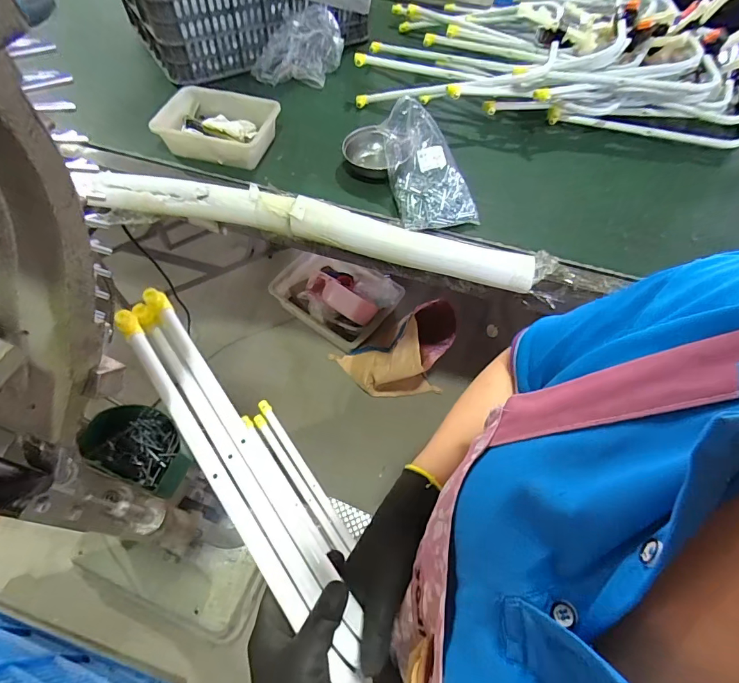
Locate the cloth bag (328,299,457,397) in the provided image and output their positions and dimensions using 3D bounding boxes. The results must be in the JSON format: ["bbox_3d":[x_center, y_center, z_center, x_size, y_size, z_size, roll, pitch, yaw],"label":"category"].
[{"bbox_3d":[0.117,0.060,1.490,0.453,0.355,0.319,-14,61,-10],"label":"cloth bag"}]

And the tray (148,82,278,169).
[{"bbox_3d":[-0.342,-0.485,0.907,0.246,0.077,0.185,13,60,6],"label":"tray"}]

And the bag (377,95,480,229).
[{"bbox_3d":[0.124,-0.380,0.845,0.158,0.150,0.270,-10,60,-8],"label":"bag"}]

